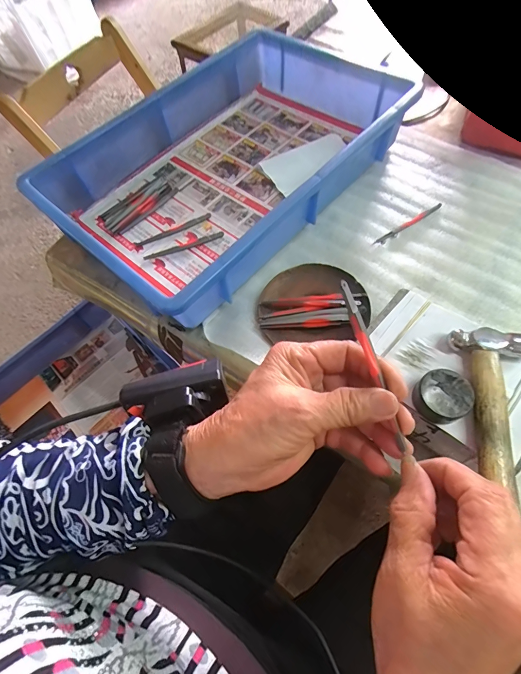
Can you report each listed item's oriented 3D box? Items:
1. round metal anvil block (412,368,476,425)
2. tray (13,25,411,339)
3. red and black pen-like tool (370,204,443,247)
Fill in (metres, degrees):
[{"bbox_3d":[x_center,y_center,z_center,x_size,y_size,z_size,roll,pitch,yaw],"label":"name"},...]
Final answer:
[{"bbox_3d":[0.136,0.046,0.263,0.036,0.022,0.036,-37,65,-14],"label":"round metal anvil block"},{"bbox_3d":[-0.038,-0.230,0.445,0.279,0.075,0.425,38,72,20],"label":"tray"},{"bbox_3d":[0.180,-0.138,0.424,0.109,0.004,0.009,-32,66,-12],"label":"red and black pen-like tool"}]

